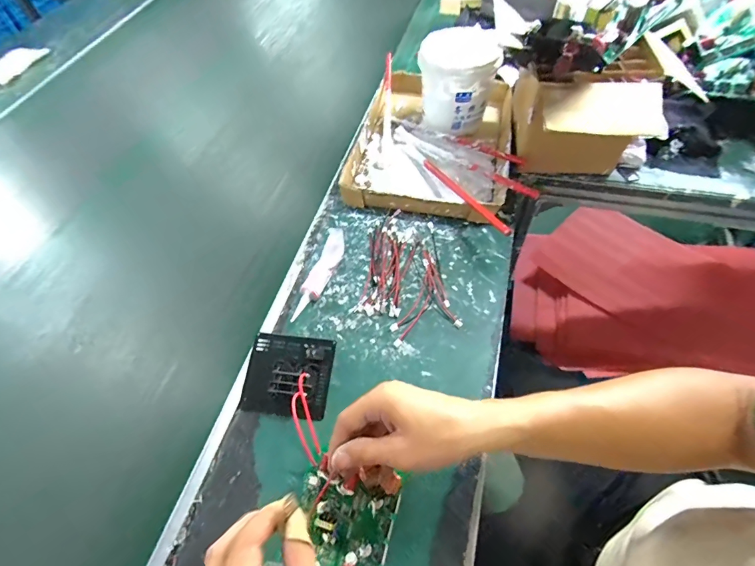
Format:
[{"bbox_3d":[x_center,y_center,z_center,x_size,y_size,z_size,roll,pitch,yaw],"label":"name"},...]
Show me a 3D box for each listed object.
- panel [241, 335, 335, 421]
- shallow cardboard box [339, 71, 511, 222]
[{"bbox_3d":[-0.104,0.098,0.417,0.098,0.043,0.095,6,58,10],"label":"panel"},{"bbox_3d":[0.092,-0.247,0.634,0.240,0.038,0.355,7,58,10],"label":"shallow cardboard box"}]

